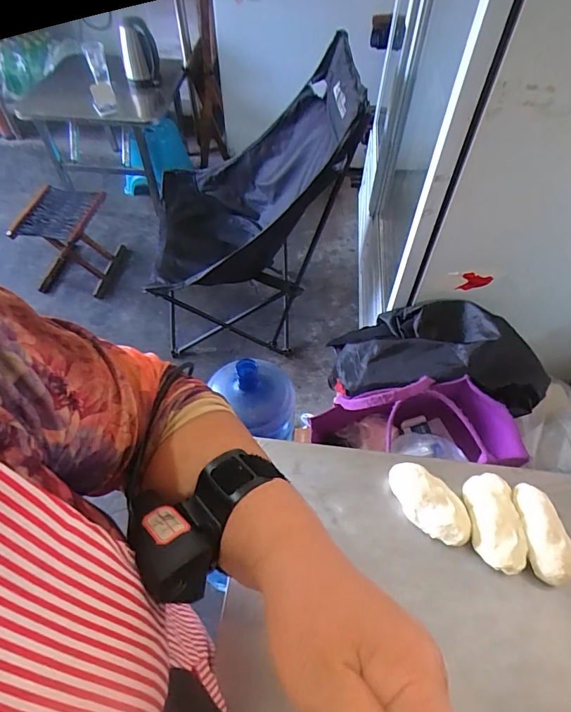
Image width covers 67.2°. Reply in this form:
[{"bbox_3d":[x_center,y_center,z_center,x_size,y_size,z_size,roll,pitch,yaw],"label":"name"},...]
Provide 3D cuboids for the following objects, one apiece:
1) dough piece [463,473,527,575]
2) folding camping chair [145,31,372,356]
[{"bbox_3d":[0.229,0.181,0.473,0.051,0.035,0.100,3,55,1],"label":"dough piece"},{"bbox_3d":[-0.109,-0.466,1.422,0.634,0.821,0.633,-6,55,-5],"label":"folding camping chair"}]

